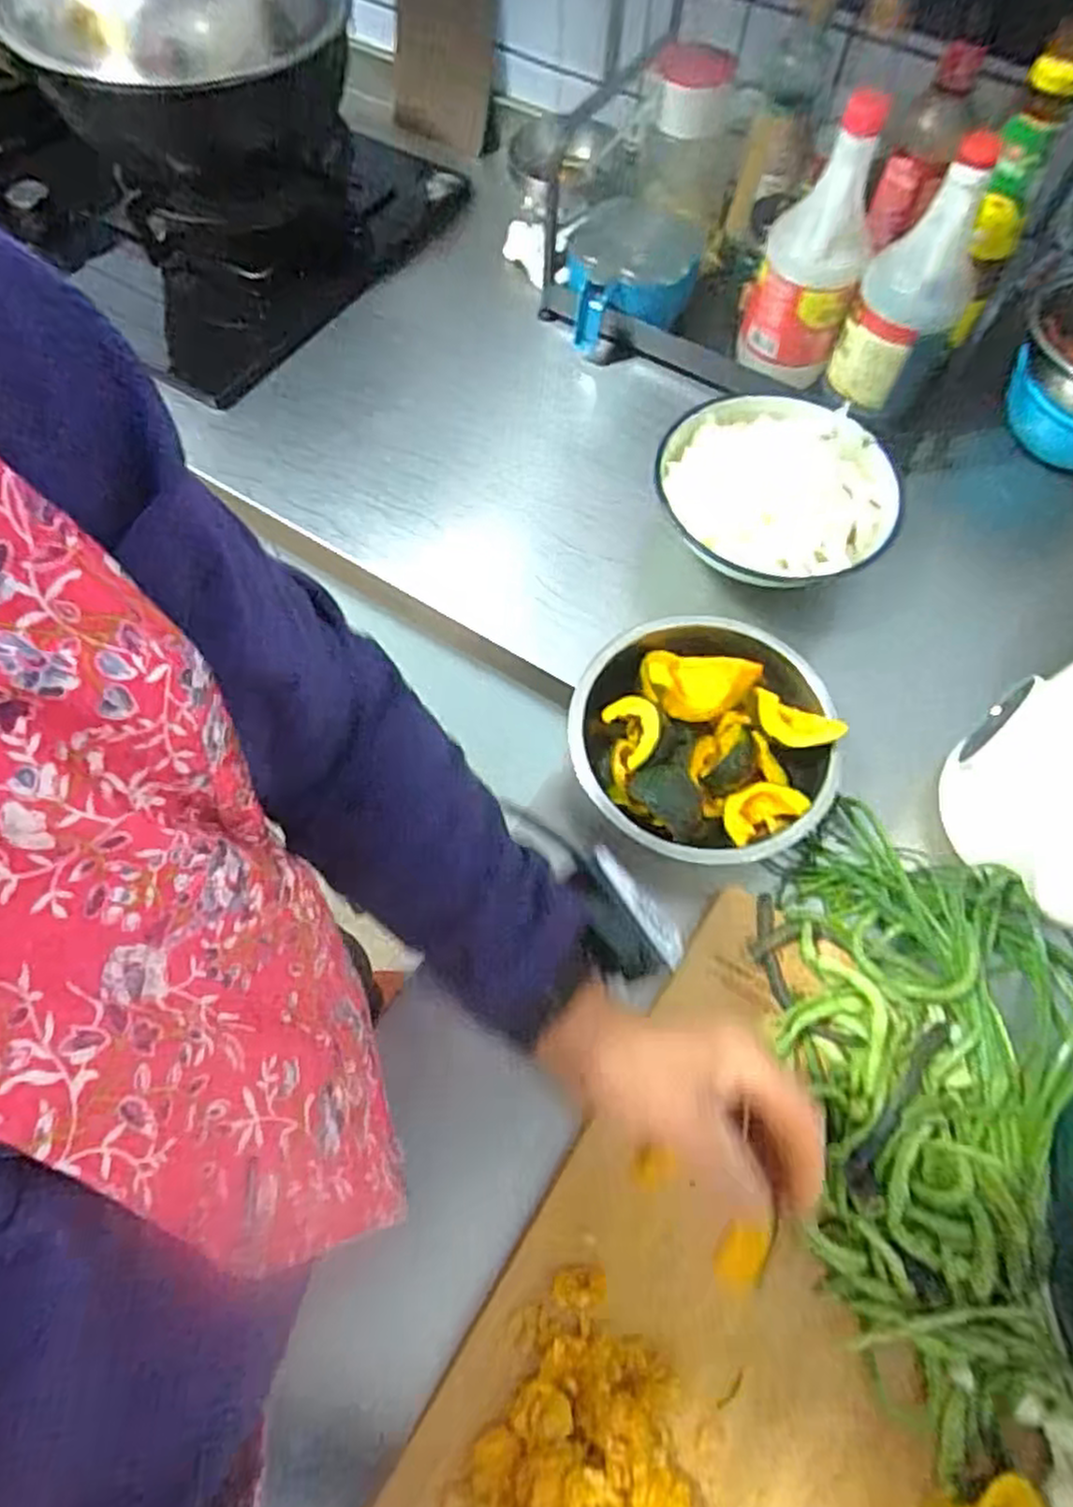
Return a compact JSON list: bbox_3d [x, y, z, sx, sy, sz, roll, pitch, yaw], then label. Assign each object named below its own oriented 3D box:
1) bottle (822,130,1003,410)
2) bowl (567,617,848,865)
[{"bbox_3d":[0.312,-0.384,0.618,0.065,0.183,0.066,-29,70,-12],"label":"bottle"},{"bbox_3d":[0.120,-0.006,0.541,0.183,0.074,0.176,0,66,0],"label":"bowl"}]

